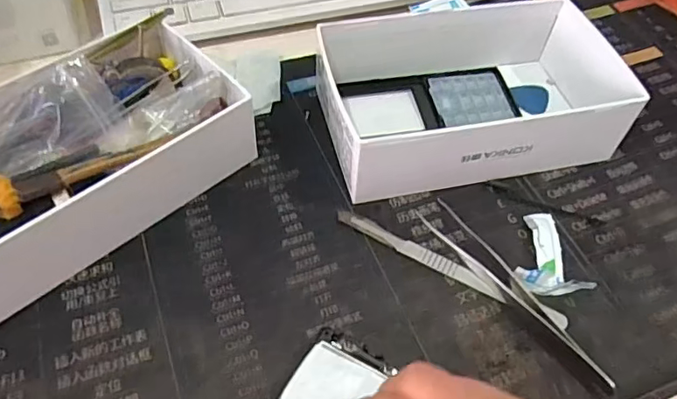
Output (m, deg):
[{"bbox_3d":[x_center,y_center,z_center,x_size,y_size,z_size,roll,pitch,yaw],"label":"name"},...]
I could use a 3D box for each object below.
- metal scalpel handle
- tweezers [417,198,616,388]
[{"bbox_3d":[0.060,0.035,0.302,0.131,0.006,0.012,25,64,15],"label":"metal scalpel handle"},{"bbox_3d":[0.093,0.045,0.293,0.019,0.014,0.123,-33,63,-24],"label":"tweezers"}]

